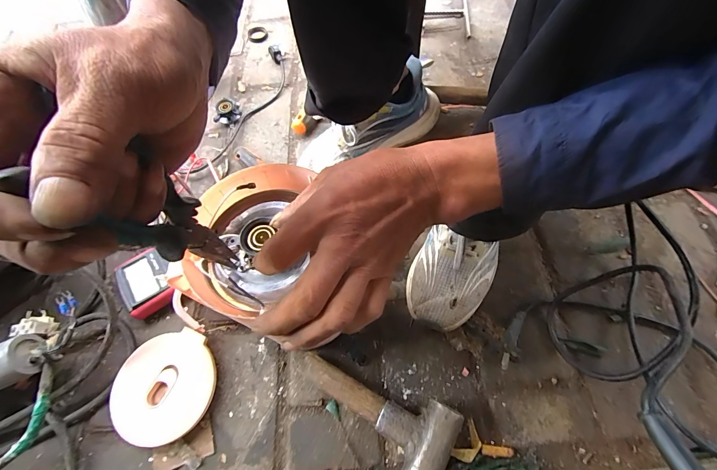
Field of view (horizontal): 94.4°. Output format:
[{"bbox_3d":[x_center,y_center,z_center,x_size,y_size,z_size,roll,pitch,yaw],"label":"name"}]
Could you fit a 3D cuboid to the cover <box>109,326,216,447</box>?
[{"bbox_3d":[-0.238,0.187,0.413,0.119,0.028,0.121,-1,62,3],"label":"cover"}]

